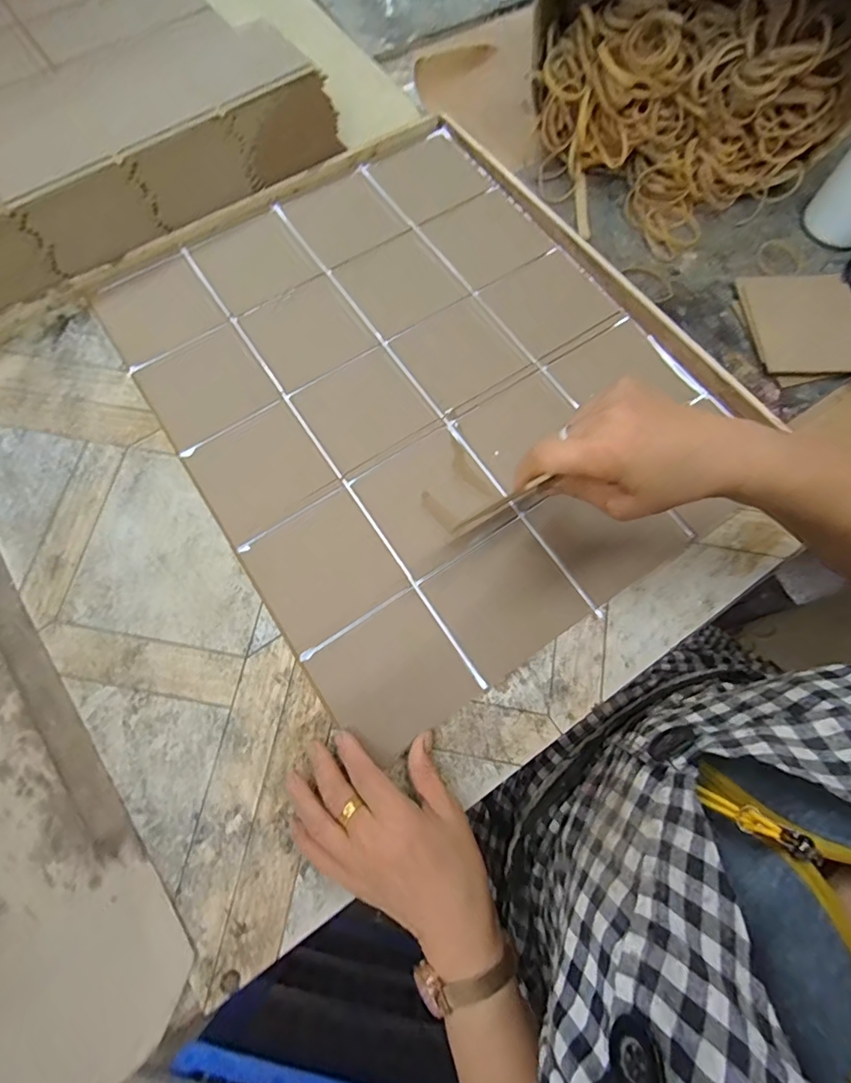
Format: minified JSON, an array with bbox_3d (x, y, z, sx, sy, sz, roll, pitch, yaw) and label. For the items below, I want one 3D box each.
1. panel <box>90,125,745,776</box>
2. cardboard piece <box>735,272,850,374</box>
[{"bbox_3d":[-0.012,-0.153,0.478,0.423,0.013,0.527,-34,74,-10],"label":"panel"},{"bbox_3d":[0.372,-0.212,0.488,0.106,0.012,0.118,-8,72,-3],"label":"cardboard piece"}]

